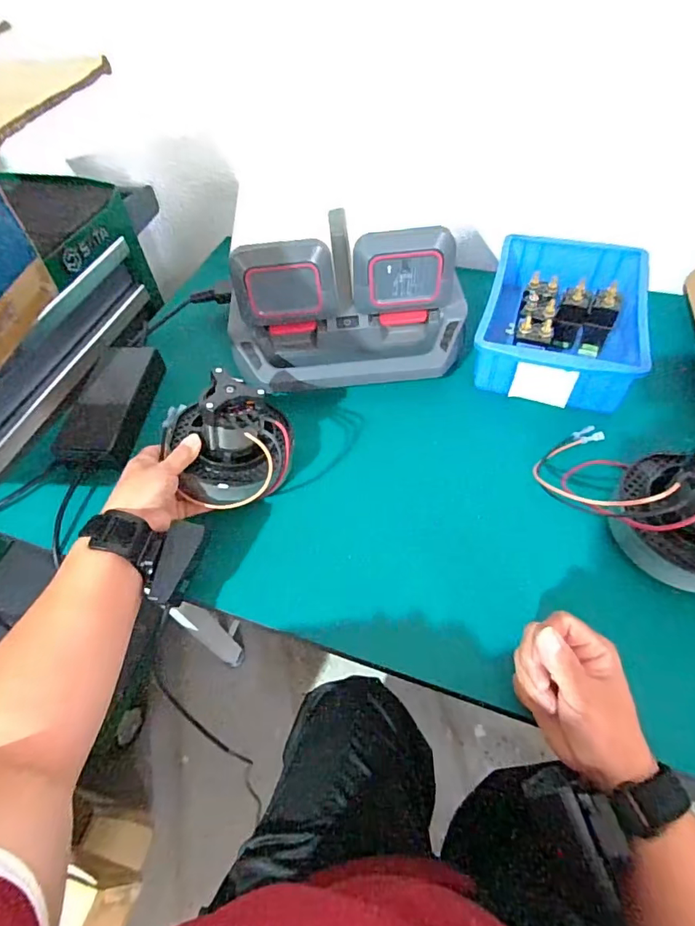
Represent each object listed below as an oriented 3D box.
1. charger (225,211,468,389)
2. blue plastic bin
[{"bbox_3d":[0.001,-0.175,0.545,0.274,0.153,0.102,-6,52,0],"label":"charger"},{"bbox_3d":[0.267,-0.179,0.591,0.174,0.089,0.240,17,56,17],"label":"blue plastic bin"}]

